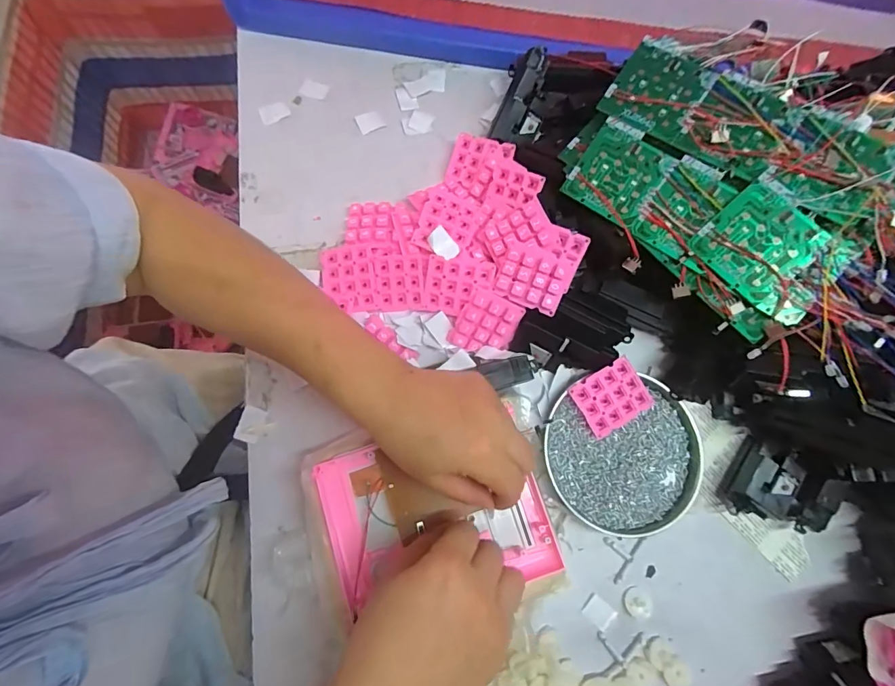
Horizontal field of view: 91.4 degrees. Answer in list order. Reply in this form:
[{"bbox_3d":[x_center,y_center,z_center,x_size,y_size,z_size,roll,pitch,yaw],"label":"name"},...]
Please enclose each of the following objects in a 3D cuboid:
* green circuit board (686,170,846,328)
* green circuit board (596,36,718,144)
[{"bbox_3d":[0.253,-0.072,0.336,0.071,0.007,0.097,-46,76,21],"label":"green circuit board"},{"bbox_3d":[0.182,-0.220,0.374,0.074,0.007,0.076,34,94,17],"label":"green circuit board"}]

